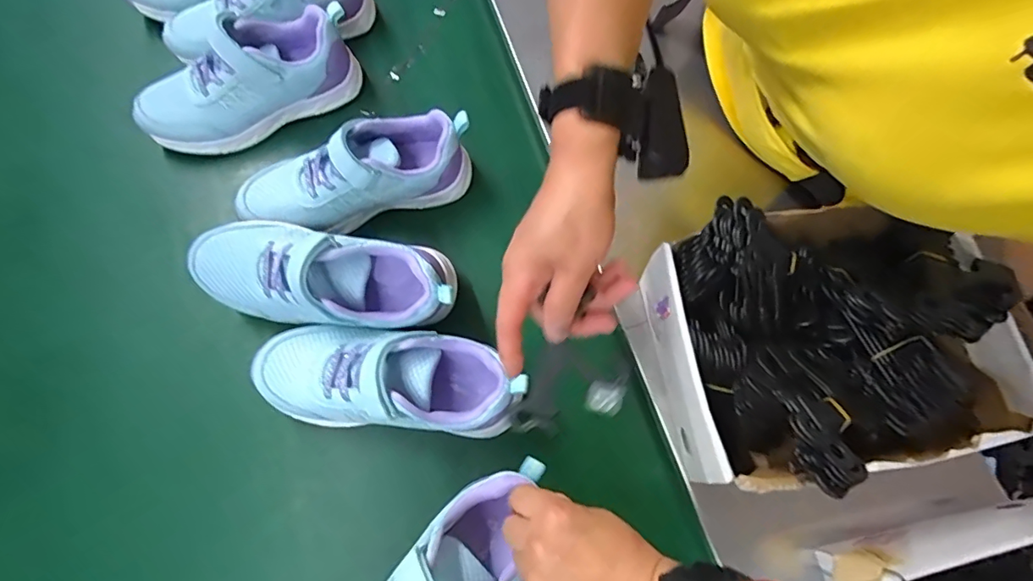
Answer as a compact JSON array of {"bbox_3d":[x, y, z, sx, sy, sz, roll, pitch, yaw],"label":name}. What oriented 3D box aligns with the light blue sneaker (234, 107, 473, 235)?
[{"bbox_3d":[-0.145,-0.107,0.465,0.209,0.089,0.072,-16,72,-8],"label":"light blue sneaker"}]

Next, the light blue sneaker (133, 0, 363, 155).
[{"bbox_3d":[-0.263,-0.207,0.495,0.211,0.080,0.078,-28,74,-11],"label":"light blue sneaker"}]

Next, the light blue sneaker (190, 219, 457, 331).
[{"bbox_3d":[-0.153,-0.019,0.408,0.210,0.073,0.083,8,71,1],"label":"light blue sneaker"}]

